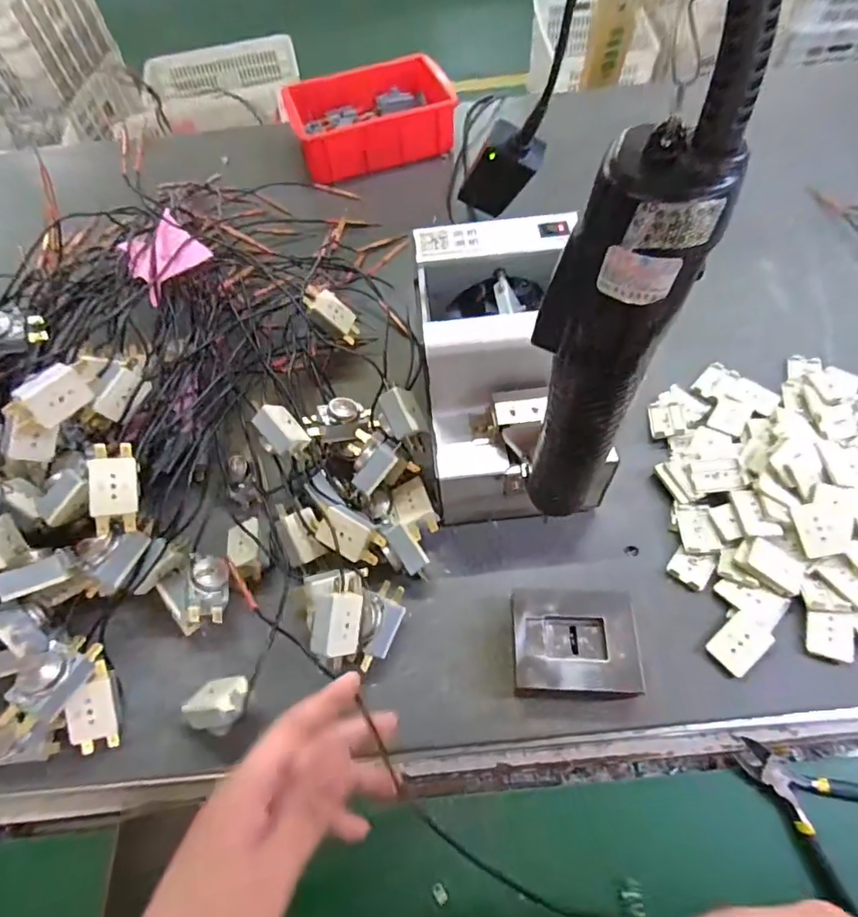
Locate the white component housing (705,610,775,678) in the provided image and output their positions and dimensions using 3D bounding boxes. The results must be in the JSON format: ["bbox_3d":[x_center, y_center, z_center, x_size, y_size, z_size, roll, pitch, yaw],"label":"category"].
[{"bbox_3d":[0.214,0.128,0.360,0.040,0.009,0.028,-38,65,-17],"label":"white component housing"}]

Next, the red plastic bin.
[{"bbox_3d":[-0.082,-0.442,0.679,0.189,0.054,0.166,-14,61,-4],"label":"red plastic bin"}]

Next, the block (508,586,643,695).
[{"bbox_3d":[0.097,0.126,0.355,0.079,0.026,0.065,-1,60,3],"label":"block"}]

